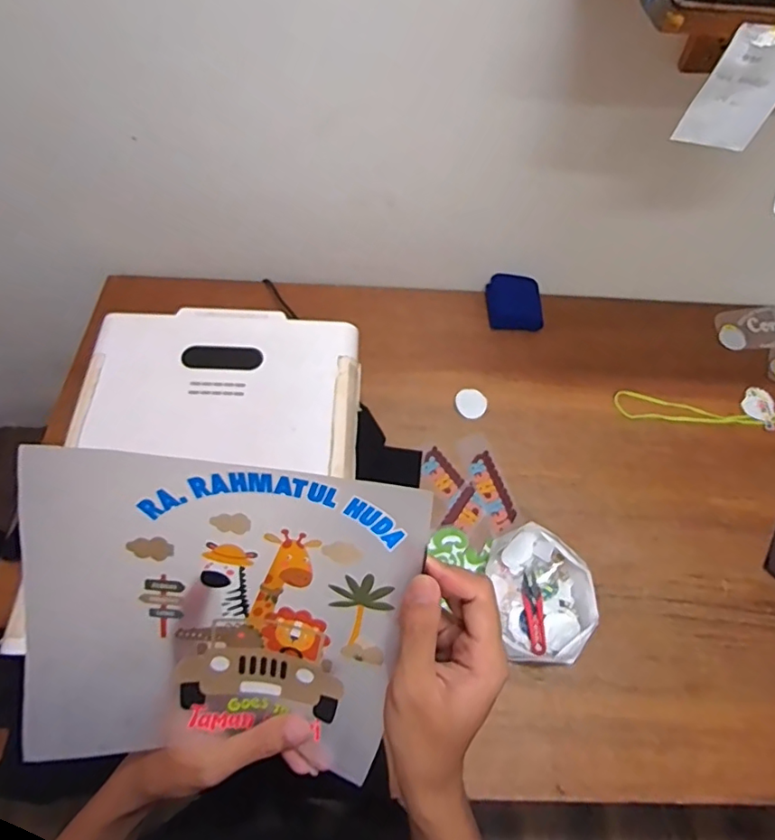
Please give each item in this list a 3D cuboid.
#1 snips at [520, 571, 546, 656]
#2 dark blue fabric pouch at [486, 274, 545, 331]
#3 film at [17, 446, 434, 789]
[{"bbox_3d":[0.224,0.296,0.828,0.026,0.007,0.115,1,60,-2],"label":"snips"},{"bbox_3d":[0.266,-0.245,1.134,0.109,0.051,0.113,2,60,-1],"label":"dark blue fabric pouch"},{"bbox_3d":[-0.093,0.112,0.299,0.202,0.183,0.026,9,21,-7],"label":"film"}]

